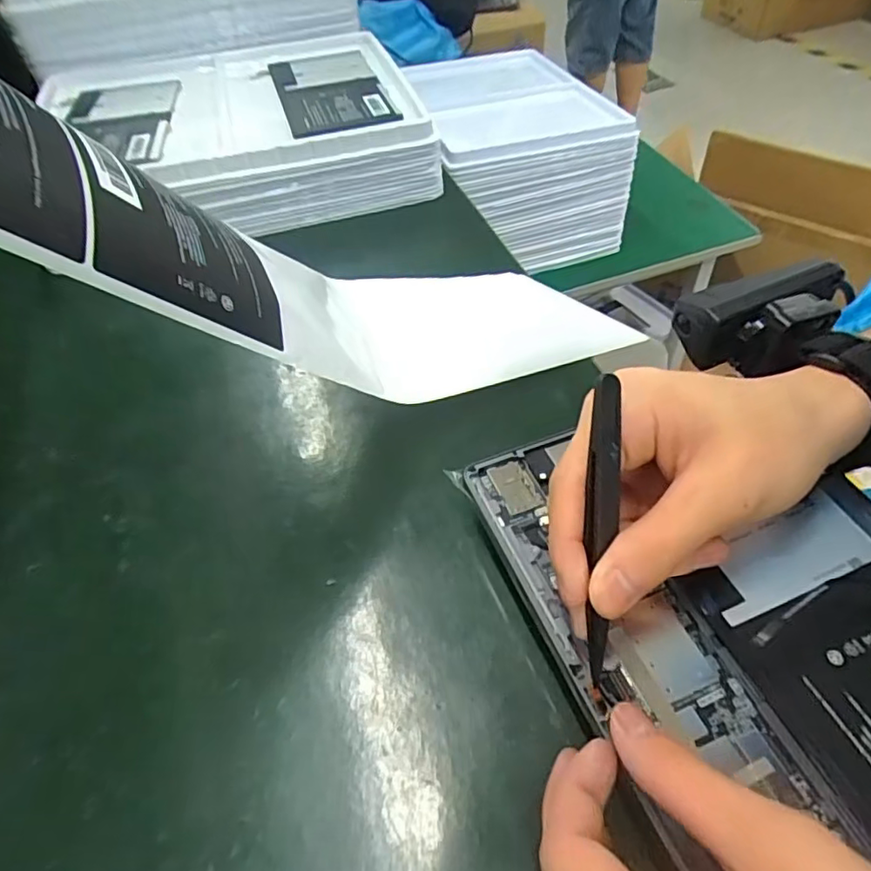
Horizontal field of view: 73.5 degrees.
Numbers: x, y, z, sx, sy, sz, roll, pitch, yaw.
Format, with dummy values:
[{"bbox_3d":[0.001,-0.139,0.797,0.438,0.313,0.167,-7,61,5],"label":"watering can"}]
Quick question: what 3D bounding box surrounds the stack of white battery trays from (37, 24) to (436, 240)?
[{"bbox_3d":[-0.182,-0.278,0.536,0.315,0.057,0.258,-16,52,-10],"label":"stack of white battery trays"}]

